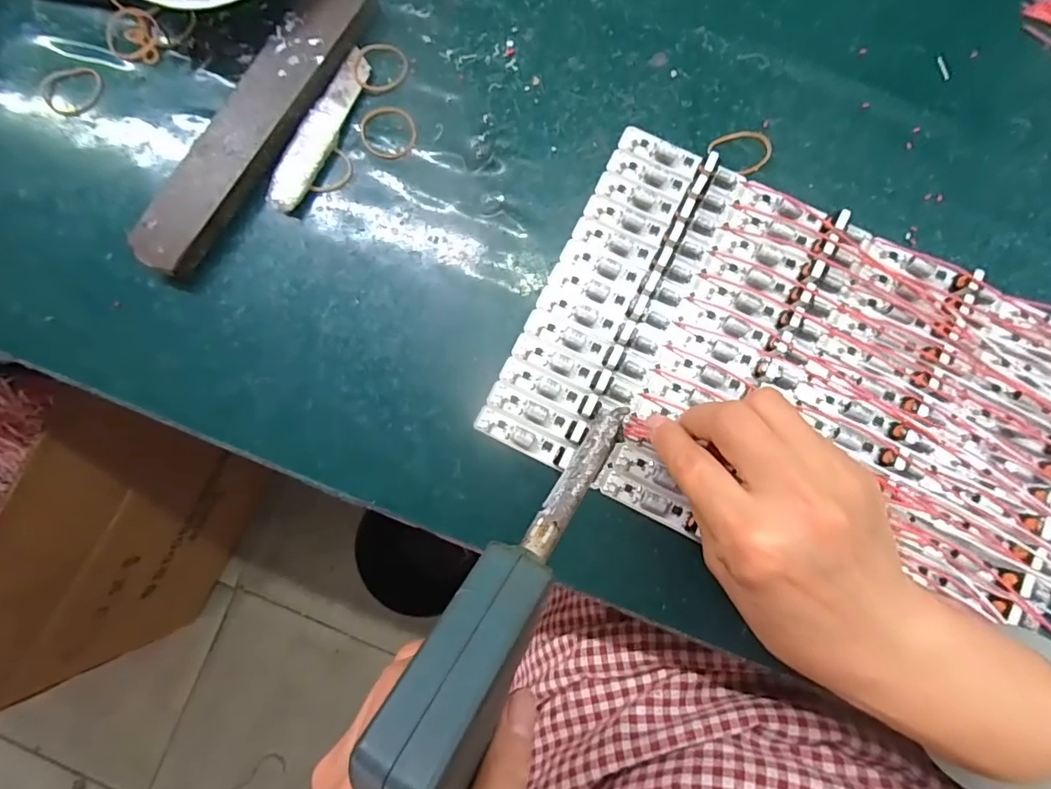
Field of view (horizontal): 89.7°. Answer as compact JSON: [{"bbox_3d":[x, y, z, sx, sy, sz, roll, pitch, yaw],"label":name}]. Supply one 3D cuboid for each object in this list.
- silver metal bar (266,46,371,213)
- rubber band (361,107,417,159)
[{"bbox_3d":[-0.117,-0.151,0.302,0.020,0.011,0.103,24,84,5],"label":"silver metal bar"},{"bbox_3d":[-0.079,-0.153,0.306,0.031,0.004,0.033,0,83,2],"label":"rubber band"}]

